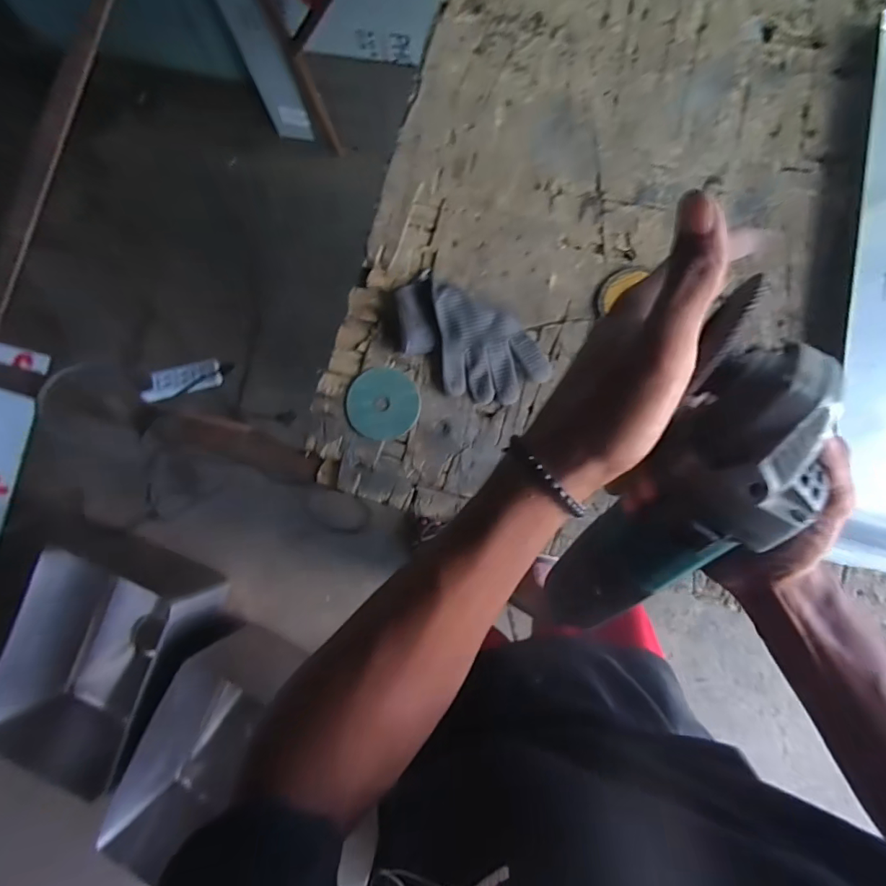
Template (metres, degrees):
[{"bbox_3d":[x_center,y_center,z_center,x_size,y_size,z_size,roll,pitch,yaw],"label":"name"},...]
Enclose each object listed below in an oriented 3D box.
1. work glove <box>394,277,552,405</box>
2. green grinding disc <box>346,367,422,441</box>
[{"bbox_3d":[0.026,-0.123,0.574,0.194,0.024,0.109,42,91,7],"label":"work glove"},{"bbox_3d":[-0.074,-0.048,0.584,0.090,0.005,0.085,0,86,6],"label":"green grinding disc"}]

